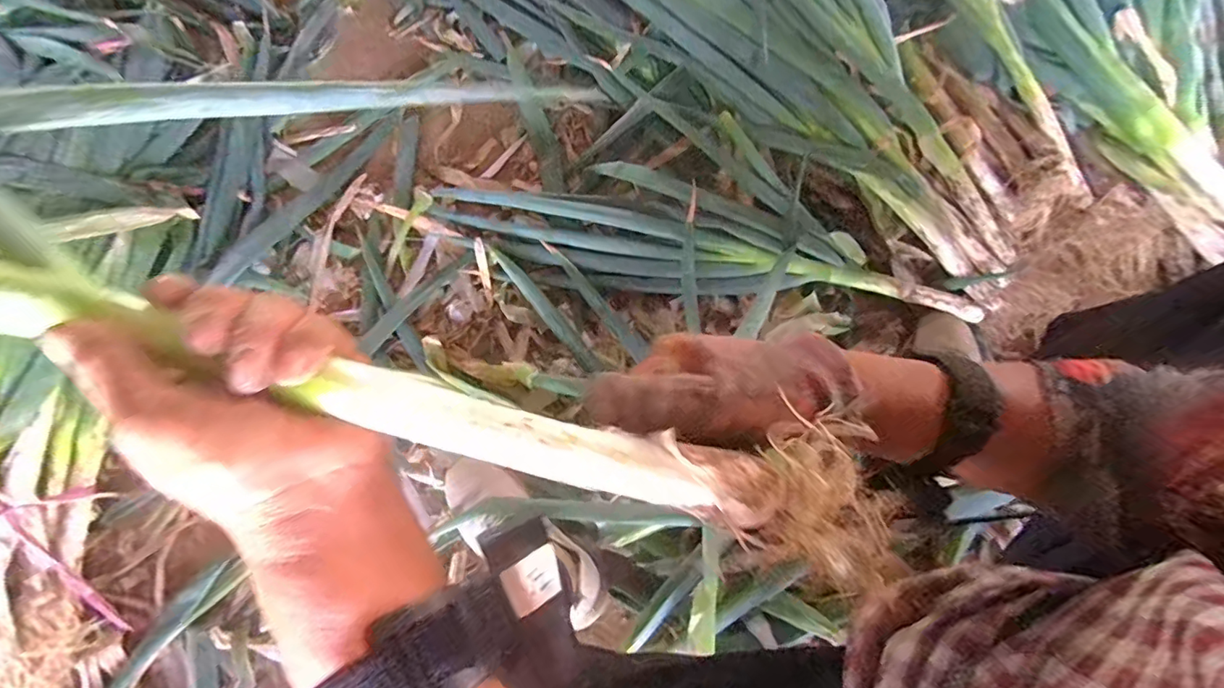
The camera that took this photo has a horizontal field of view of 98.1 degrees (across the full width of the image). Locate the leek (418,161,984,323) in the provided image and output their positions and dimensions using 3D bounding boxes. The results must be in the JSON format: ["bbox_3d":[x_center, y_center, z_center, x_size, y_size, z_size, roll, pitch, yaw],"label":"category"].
[{"bbox_3d":[0.114,-0.153,0.770,0.791,0.071,0.181,9,72,3],"label":"leek"}]

